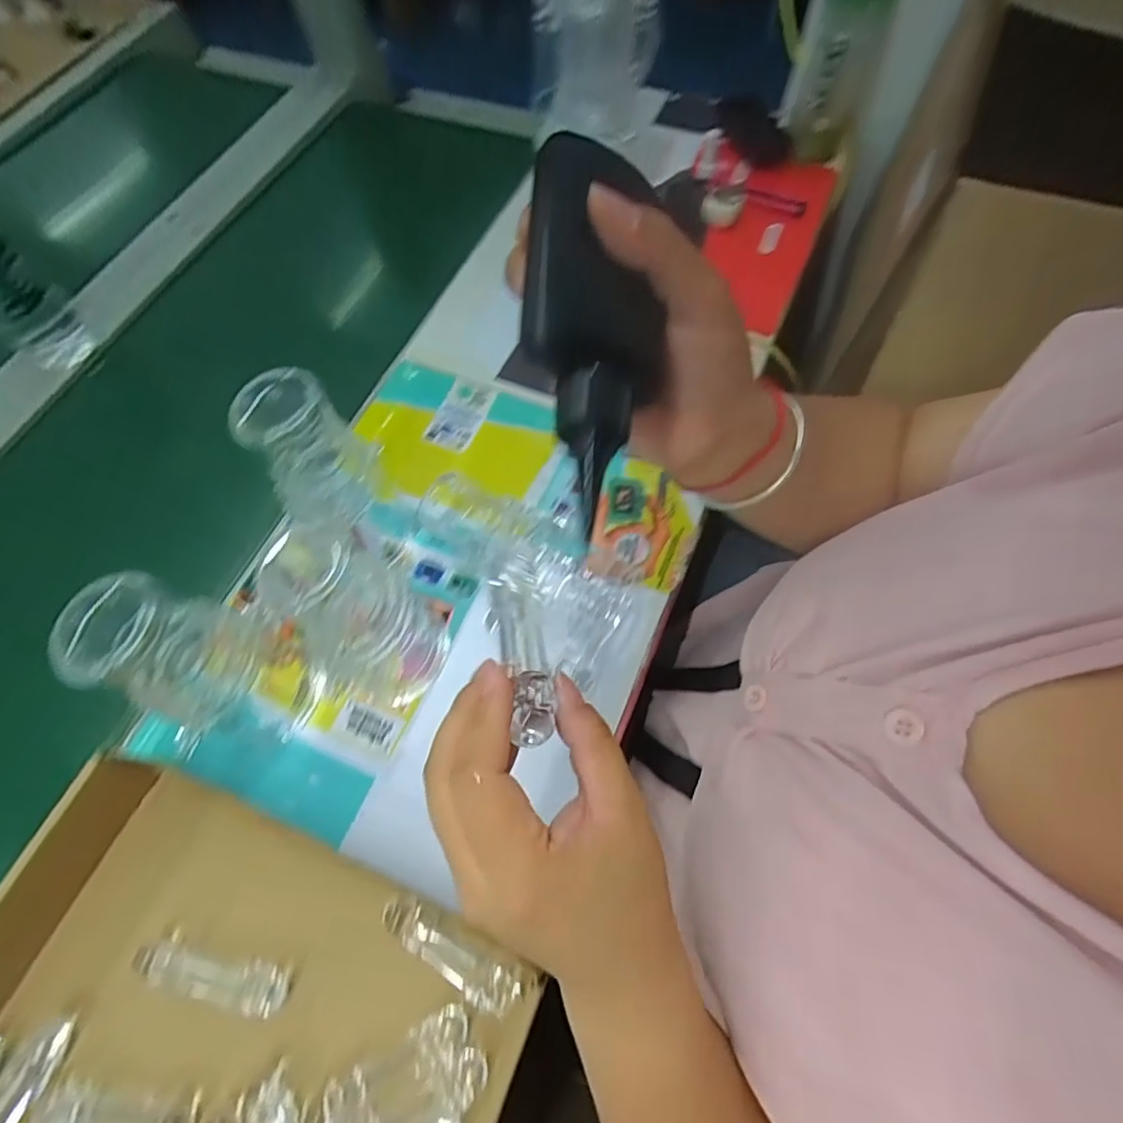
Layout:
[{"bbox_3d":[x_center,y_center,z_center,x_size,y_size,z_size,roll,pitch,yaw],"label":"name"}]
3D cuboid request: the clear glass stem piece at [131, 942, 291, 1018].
[{"bbox_3d":[-0.214,0.252,0.346,0.091,0.018,0.024,9,66,6],"label":"clear glass stem piece"}]

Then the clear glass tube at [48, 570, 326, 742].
[{"bbox_3d":[-0.208,0.065,0.351,0.057,0.170,0.069,17,67,9],"label":"clear glass tube"}]

